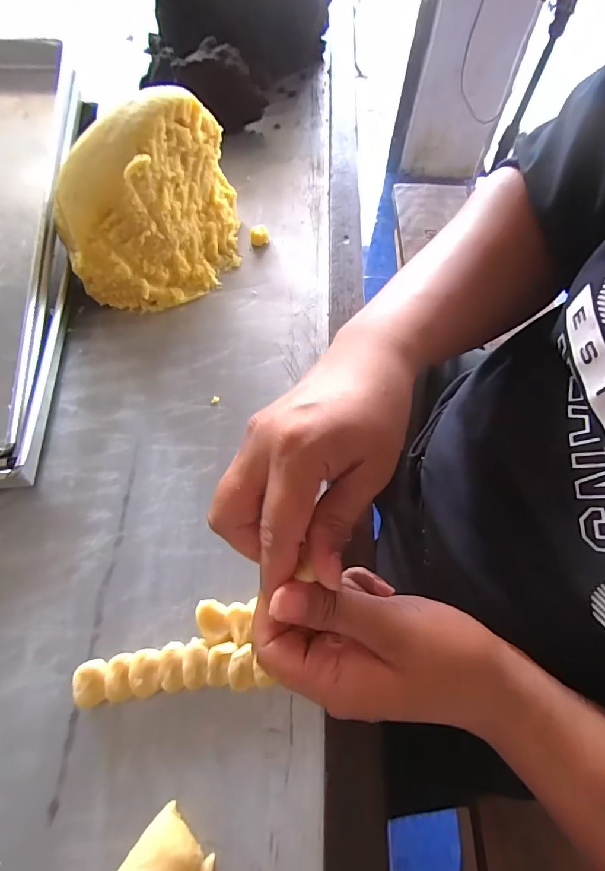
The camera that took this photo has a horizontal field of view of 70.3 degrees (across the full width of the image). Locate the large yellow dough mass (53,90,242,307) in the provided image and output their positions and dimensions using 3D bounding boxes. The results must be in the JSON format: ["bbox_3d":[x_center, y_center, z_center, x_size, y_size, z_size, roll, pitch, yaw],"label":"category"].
[{"bbox_3d":[-0.142,-0.220,0.398,0.157,0.139,0.136,-8,62,-6],"label":"large yellow dough mass"}]

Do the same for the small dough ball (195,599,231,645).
[{"bbox_3d":[-0.058,0.122,0.281,0.019,0.019,0.026,-13,63,-9],"label":"small dough ball"}]

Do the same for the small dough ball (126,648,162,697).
[{"bbox_3d":[-0.097,0.147,0.266,0.020,0.015,0.025,-10,63,-7],"label":"small dough ball"}]

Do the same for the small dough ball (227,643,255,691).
[{"bbox_3d":[-0.038,0.146,0.271,0.015,0.018,0.025,-3,62,-4],"label":"small dough ball"}]

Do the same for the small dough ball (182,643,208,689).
[{"bbox_3d":[-0.066,0.144,0.270,0.014,0.018,0.024,-2,62,-3],"label":"small dough ball"}]

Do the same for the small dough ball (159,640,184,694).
[{"bbox_3d":[-0.081,0.144,0.269,0.014,0.017,0.027,-5,62,-5],"label":"small dough ball"}]

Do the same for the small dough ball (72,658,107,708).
[{"bbox_3d":[-0.128,0.151,0.262,0.018,0.015,0.025,-8,62,-6],"label":"small dough ball"}]

